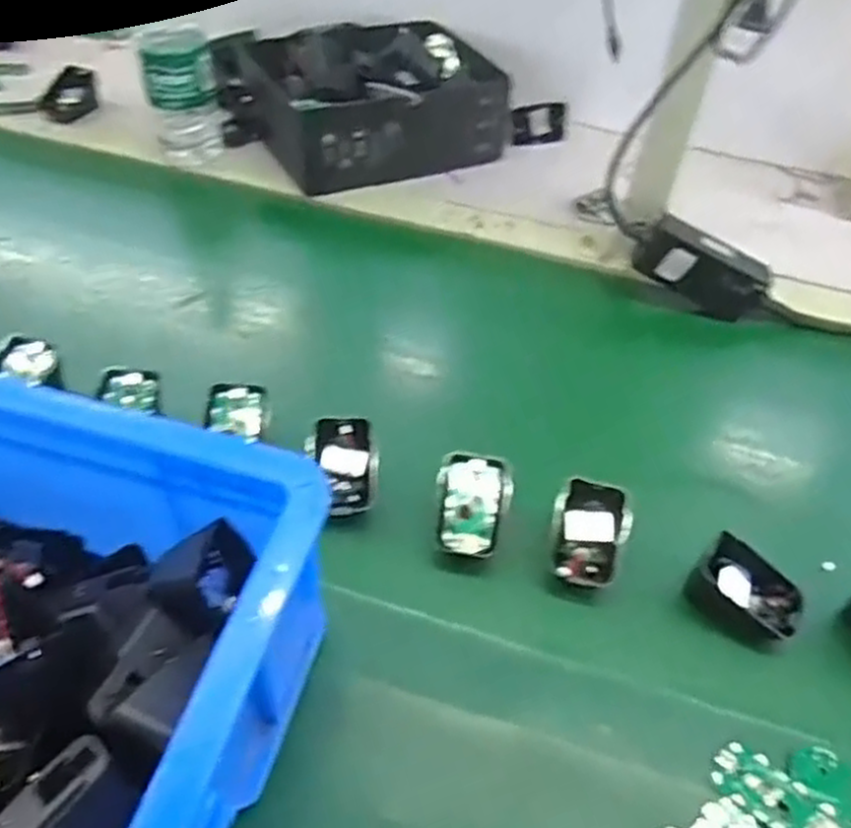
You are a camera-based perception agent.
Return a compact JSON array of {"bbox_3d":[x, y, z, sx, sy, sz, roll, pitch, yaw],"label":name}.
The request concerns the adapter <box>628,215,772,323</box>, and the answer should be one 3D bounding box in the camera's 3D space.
[{"bbox_3d":[0.242,-0.127,0.681,0.115,0.057,0.028,27,45,-13],"label":"adapter"}]

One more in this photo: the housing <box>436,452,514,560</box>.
[{"bbox_3d":[0.032,0.058,0.508,0.048,0.023,0.070,9,48,2],"label":"housing"}]

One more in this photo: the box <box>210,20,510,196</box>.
[{"bbox_3d":[-0.063,-0.348,0.841,0.267,0.091,0.208,-18,53,-20],"label":"box"}]

